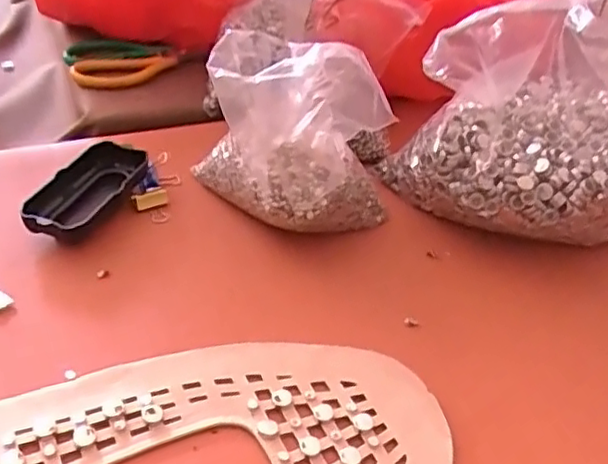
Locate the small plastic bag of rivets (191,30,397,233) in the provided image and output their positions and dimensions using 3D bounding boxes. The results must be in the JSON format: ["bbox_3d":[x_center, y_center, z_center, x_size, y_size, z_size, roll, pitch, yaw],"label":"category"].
[{"bbox_3d":[-0.016,-0.071,0.482,0.137,0.137,0.099,33,45,31],"label":"small plastic bag of rivets"}]

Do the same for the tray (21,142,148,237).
[{"bbox_3d":[-0.174,-0.034,0.511,0.061,0.024,0.132,14,39,11],"label":"tray"}]

